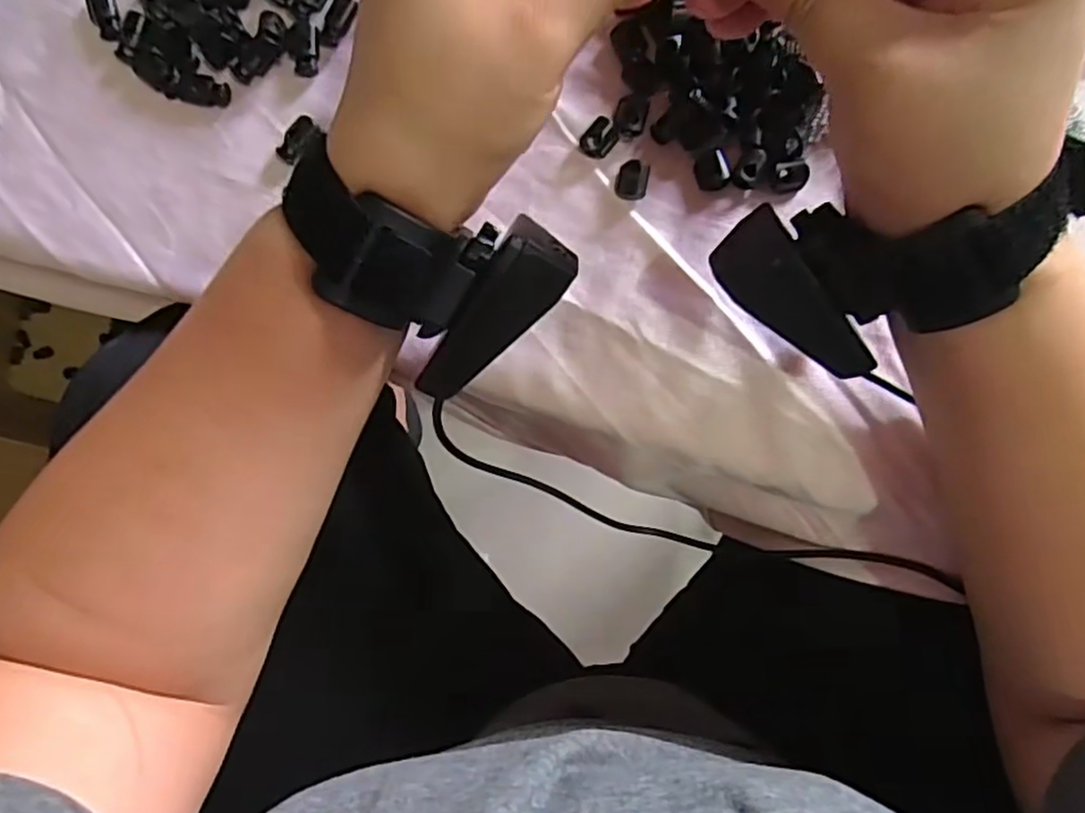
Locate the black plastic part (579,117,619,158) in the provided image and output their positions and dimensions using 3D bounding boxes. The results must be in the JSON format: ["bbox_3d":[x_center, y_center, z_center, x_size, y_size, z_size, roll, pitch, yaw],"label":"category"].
[{"bbox_3d":[0.024,-0.113,0.293,0.013,0.004,0.016,38,95,1],"label":"black plastic part"}]

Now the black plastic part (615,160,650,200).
[{"bbox_3d":[0.038,-0.095,0.293,0.013,0.005,0.016,15,94,2],"label":"black plastic part"}]

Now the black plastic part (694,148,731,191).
[{"bbox_3d":[0.070,-0.098,0.289,0.013,0.004,0.016,-14,92,4],"label":"black plastic part"}]

